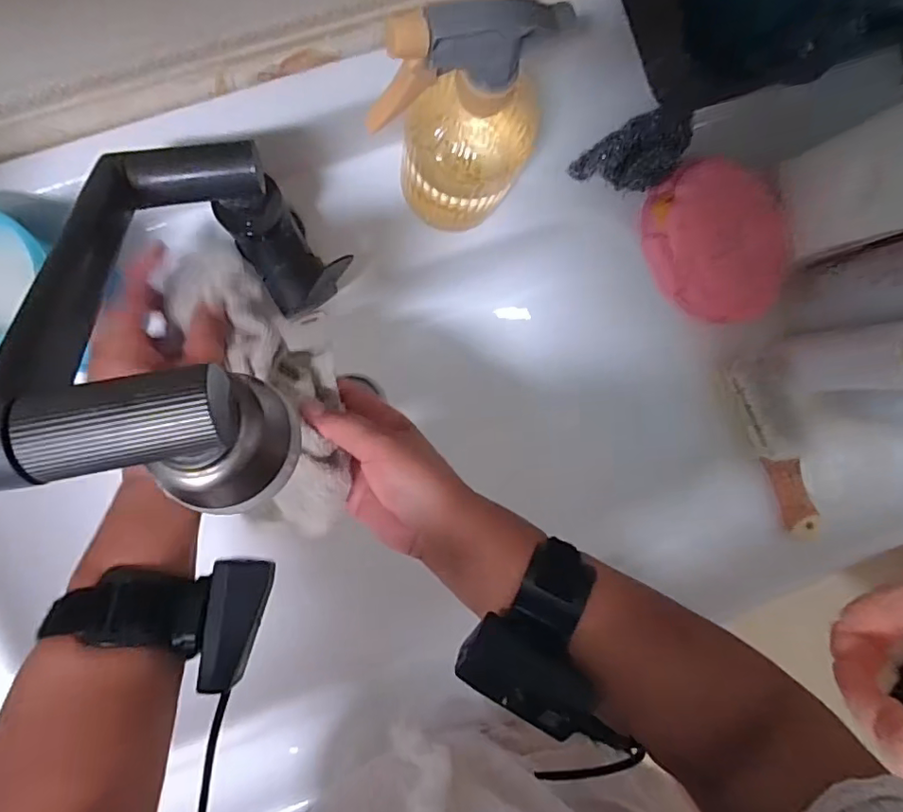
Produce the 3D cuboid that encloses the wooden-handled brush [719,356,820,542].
[{"bbox_3d":[0.264,0.036,0.421,0.035,0.026,0.158,-25,95,-5],"label":"wooden-handled brush"}]

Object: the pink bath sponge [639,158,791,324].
[{"bbox_3d":[0.205,-0.121,0.412,0.097,0.057,0.110,0,93,-7],"label":"pink bath sponge"}]

